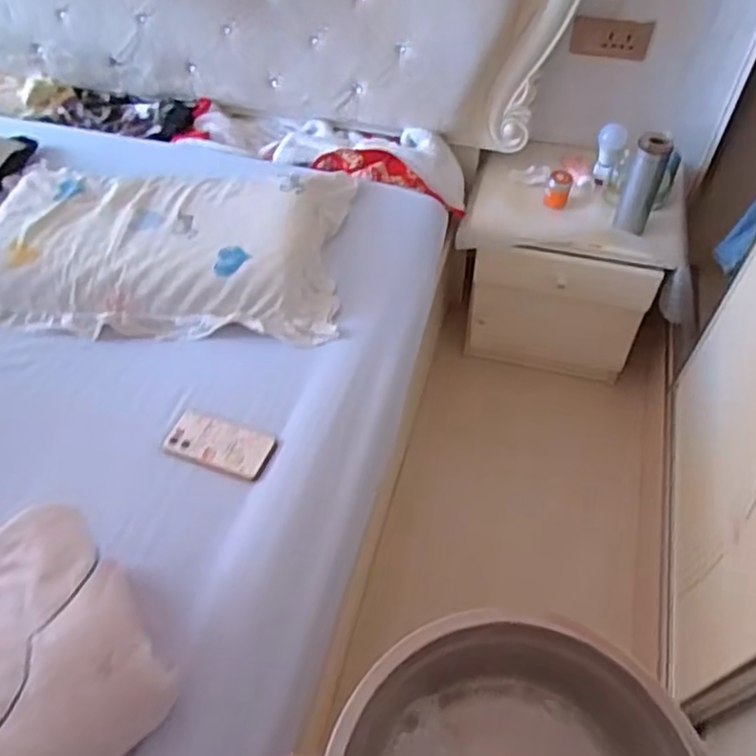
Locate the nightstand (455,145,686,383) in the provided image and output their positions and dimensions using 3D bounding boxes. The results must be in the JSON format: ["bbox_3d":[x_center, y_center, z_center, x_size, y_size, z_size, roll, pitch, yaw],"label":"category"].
[{"bbox_3d":[0.440,-0.255,1.624,0.460,0.505,0.307,11,55,10],"label":"nightstand"}]

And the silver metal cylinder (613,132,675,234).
[{"bbox_3d":[0.526,-0.386,1.313,0.065,0.187,0.054,15,55,13],"label":"silver metal cylinder"}]

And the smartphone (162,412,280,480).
[{"bbox_3d":[-0.237,0.100,0.994,0.168,0.011,0.077,15,60,18],"label":"smartphone"}]

